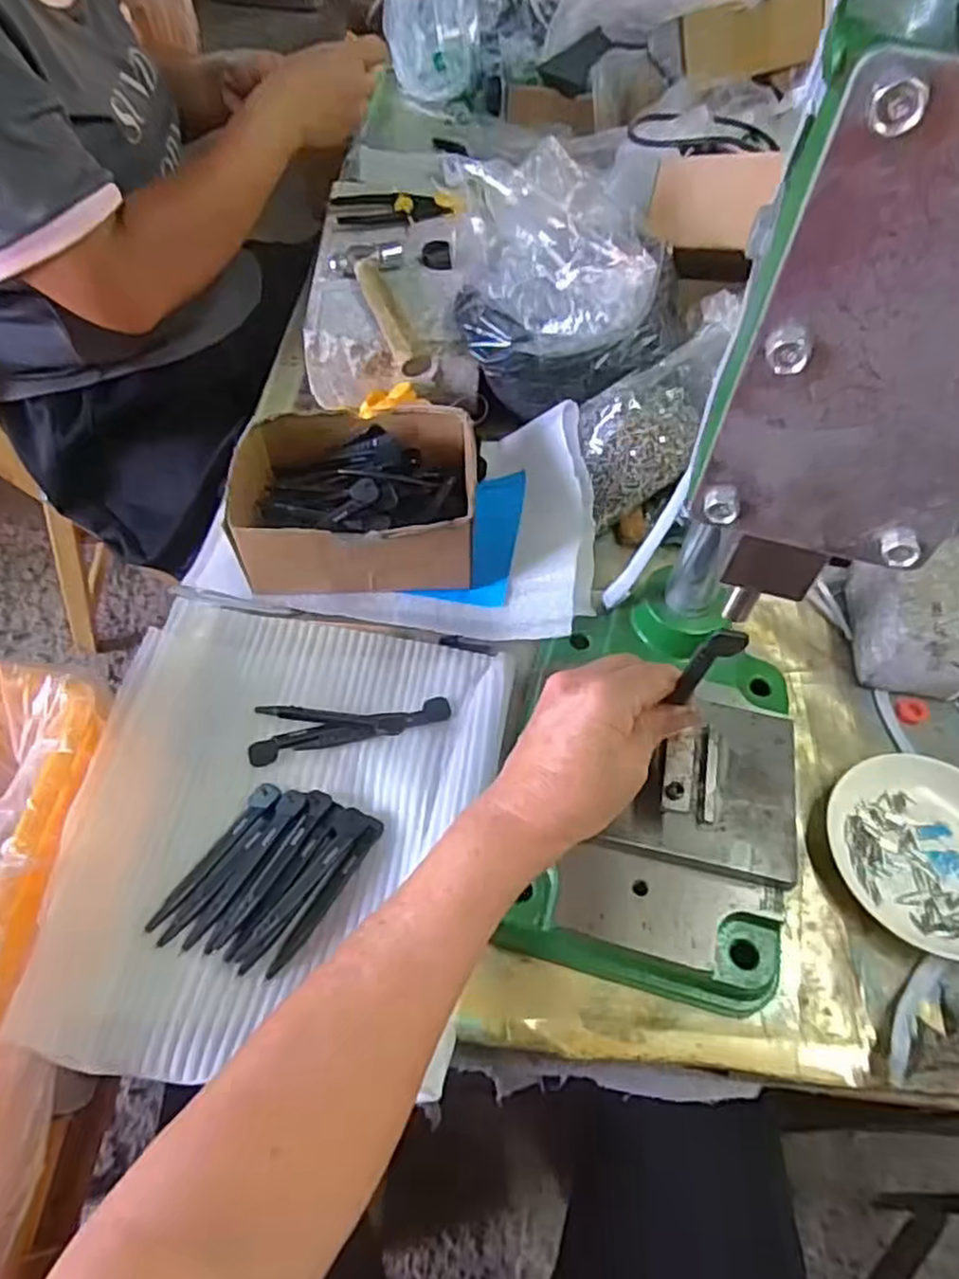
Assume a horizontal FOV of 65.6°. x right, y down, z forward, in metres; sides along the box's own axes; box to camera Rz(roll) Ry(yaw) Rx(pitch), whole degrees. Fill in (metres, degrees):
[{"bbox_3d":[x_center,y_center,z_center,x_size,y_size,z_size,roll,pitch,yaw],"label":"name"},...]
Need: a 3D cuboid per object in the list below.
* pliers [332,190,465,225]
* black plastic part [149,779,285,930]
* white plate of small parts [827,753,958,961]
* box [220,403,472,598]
[{"bbox_3d":[-0.072,-0.389,0.671,0.114,0.015,0.041,-4,56,-7],"label":"pliers"},{"bbox_3d":[-0.151,0.122,0.425,0.017,0.008,0.098,30,58,16],"label":"black plastic part"},{"bbox_3d":[0.269,0.123,0.441,0.114,0.018,0.118,2,55,-3],"label":"white plate of small parts"},{"bbox_3d":[-0.087,-0.099,0.541,0.164,0.079,0.137,4,55,-2],"label":"box"}]

